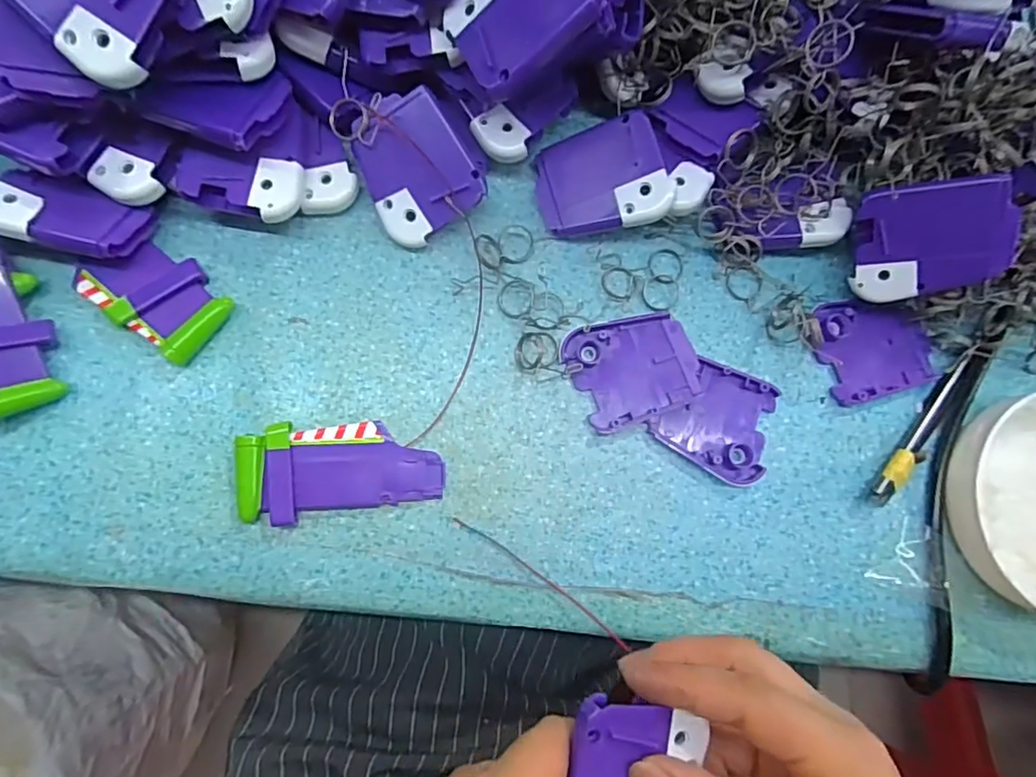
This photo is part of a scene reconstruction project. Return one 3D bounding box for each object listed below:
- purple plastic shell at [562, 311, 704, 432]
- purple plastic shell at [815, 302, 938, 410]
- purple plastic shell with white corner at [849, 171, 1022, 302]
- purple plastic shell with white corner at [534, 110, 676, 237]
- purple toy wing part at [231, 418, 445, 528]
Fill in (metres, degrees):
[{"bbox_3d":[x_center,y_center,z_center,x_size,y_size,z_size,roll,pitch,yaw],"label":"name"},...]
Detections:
[{"bbox_3d":[0.057,-0.011,0.286,0.060,0.008,0.052,-24,84,-8],"label":"purple plastic shell"},{"bbox_3d":[0.182,-0.022,0.297,0.057,0.007,0.051,-16,83,-7],"label":"purple plastic shell"},{"bbox_3d":[0.191,-0.069,0.268,0.061,0.007,0.051,-1,109,28],"label":"purple plastic shell with white corner"},{"bbox_3d":[0.040,-0.101,0.285,0.061,0.010,0.052,-18,86,17],"label":"purple plastic shell with white corner"},{"bbox_3d":[-0.079,0.037,0.264,0.088,0.012,0.041,-4,82,-5],"label":"purple toy wing part"}]

